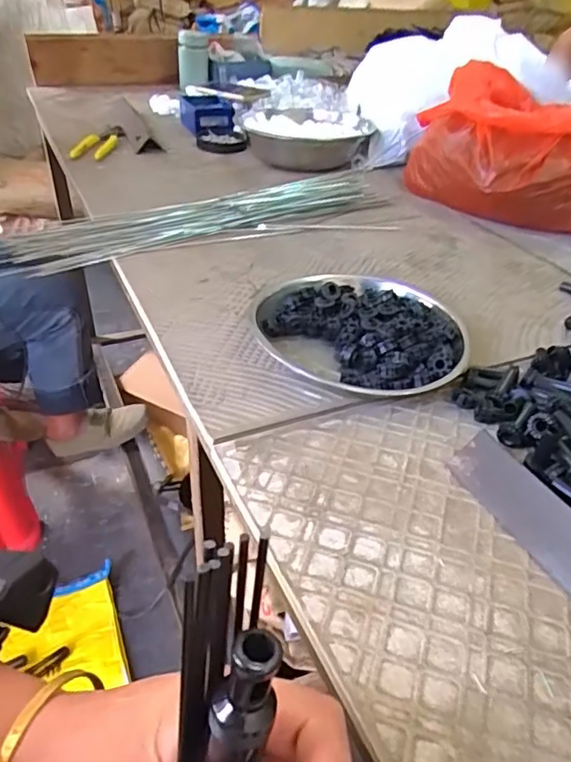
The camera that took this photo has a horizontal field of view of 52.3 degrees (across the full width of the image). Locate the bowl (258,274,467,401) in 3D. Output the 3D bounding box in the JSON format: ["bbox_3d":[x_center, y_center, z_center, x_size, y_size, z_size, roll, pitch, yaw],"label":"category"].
[{"bbox_3d":[0.076,-0.046,0.513,0.162,0.030,0.181,-23,44,-32],"label":"bowl"}]

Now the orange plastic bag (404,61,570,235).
[{"bbox_3d":[0.333,-0.324,0.809,0.306,0.144,0.285,19,39,20],"label":"orange plastic bag"}]

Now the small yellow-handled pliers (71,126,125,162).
[{"bbox_3d":[-0.294,-0.385,0.930,0.056,0.013,0.157,3,37,1],"label":"small yellow-handled pliers"}]

